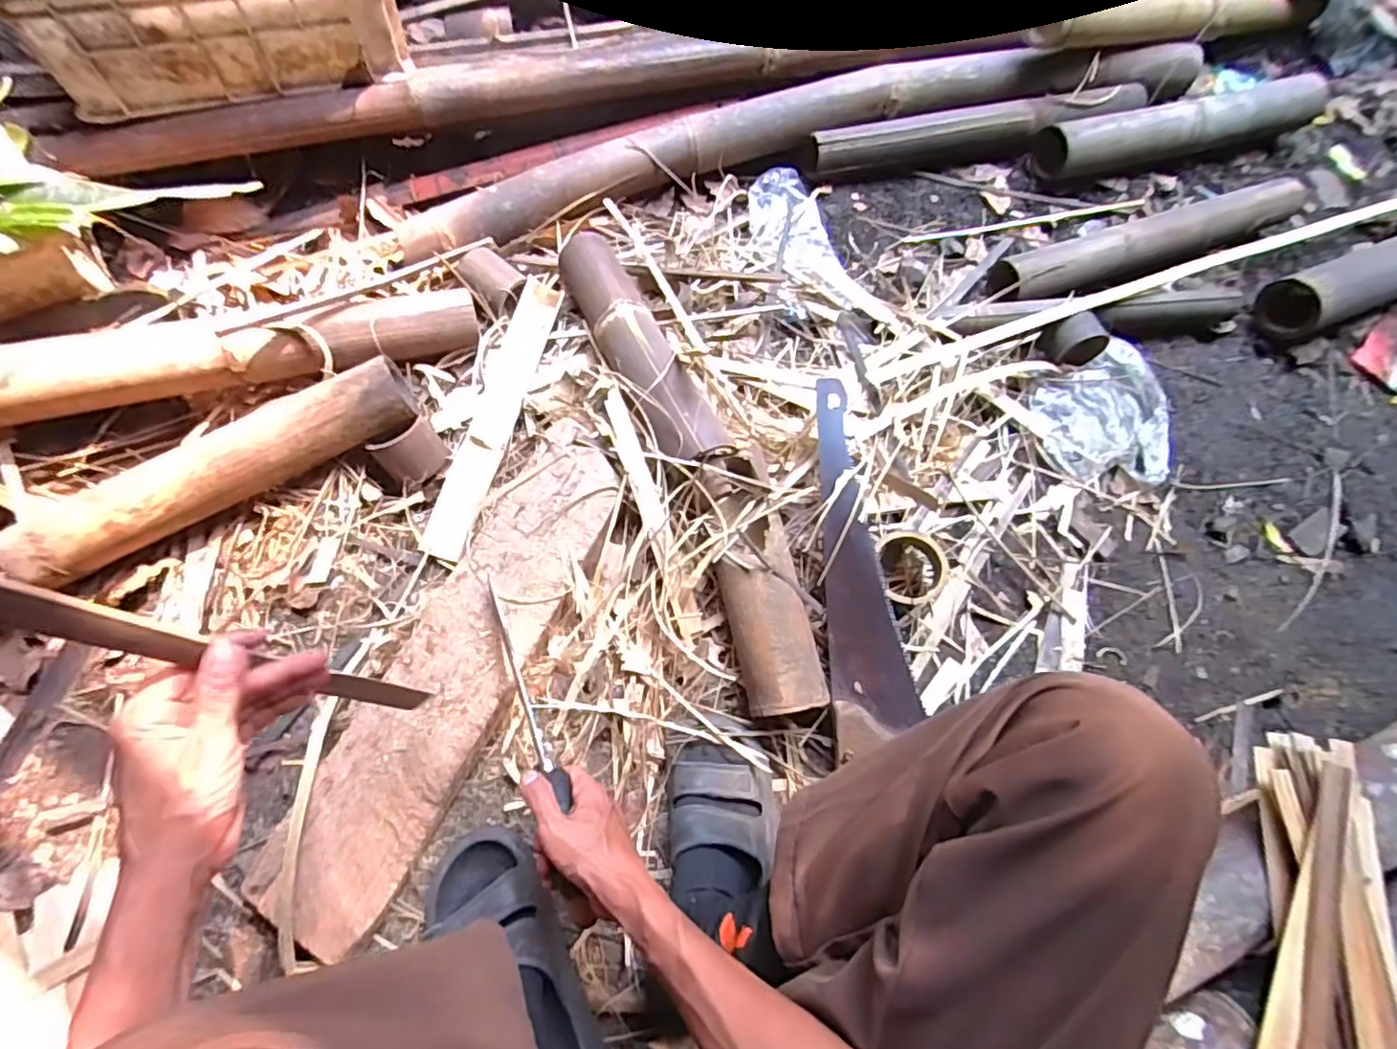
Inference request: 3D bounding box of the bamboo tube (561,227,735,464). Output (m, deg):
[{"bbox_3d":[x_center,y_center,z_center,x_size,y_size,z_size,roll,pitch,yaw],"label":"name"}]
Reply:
[{"bbox_3d":[-0.076,-0.224,0.767,0.083,0.066,0.382,-21,69,-11],"label":"bamboo tube"}]

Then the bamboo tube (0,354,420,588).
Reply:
[{"bbox_3d":[-0.537,-0.064,0.693,0.440,0.104,0.092,-24,70,-12],"label":"bamboo tube"}]

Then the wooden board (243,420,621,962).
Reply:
[{"bbox_3d":[-0.241,0.131,0.647,0.128,0.037,0.530,23,68,7],"label":"wooden board"}]

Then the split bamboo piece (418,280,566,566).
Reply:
[{"bbox_3d":[-0.251,-0.140,0.781,0.050,0.012,0.381,17,70,-8],"label":"split bamboo piece"}]

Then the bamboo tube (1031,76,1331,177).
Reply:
[{"bbox_3d":[0.773,-0.633,0.996,0.511,0.082,0.080,-17,69,-9],"label":"bamboo tube"}]

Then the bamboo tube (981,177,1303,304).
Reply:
[{"bbox_3d":[0.643,-0.411,0.900,0.491,0.077,0.091,-19,69,-10],"label":"bamboo tube"}]

